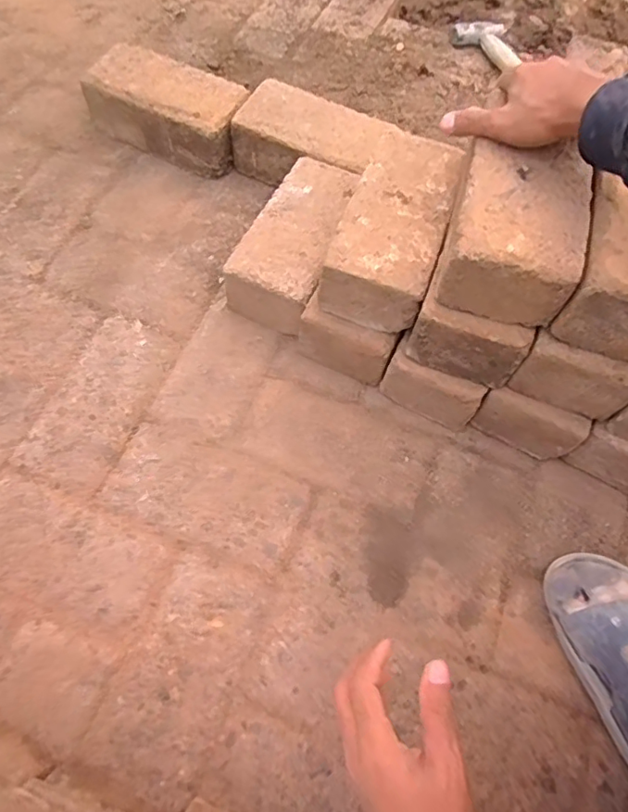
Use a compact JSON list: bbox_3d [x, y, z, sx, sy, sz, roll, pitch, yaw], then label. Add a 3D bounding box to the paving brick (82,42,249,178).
[{"bbox_3d":[-0.196,-0.406,0.745,0.209,0.084,0.102,25,67,8],"label":"paving brick"}]

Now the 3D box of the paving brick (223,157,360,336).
[{"bbox_3d":[-0.018,-0.195,0.657,0.098,0.084,0.199,23,67,7],"label":"paving brick"}]

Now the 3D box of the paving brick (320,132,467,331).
[{"bbox_3d":[0.087,-0.188,0.567,0.100,0.071,0.203,20,66,5],"label":"paving brick"}]

